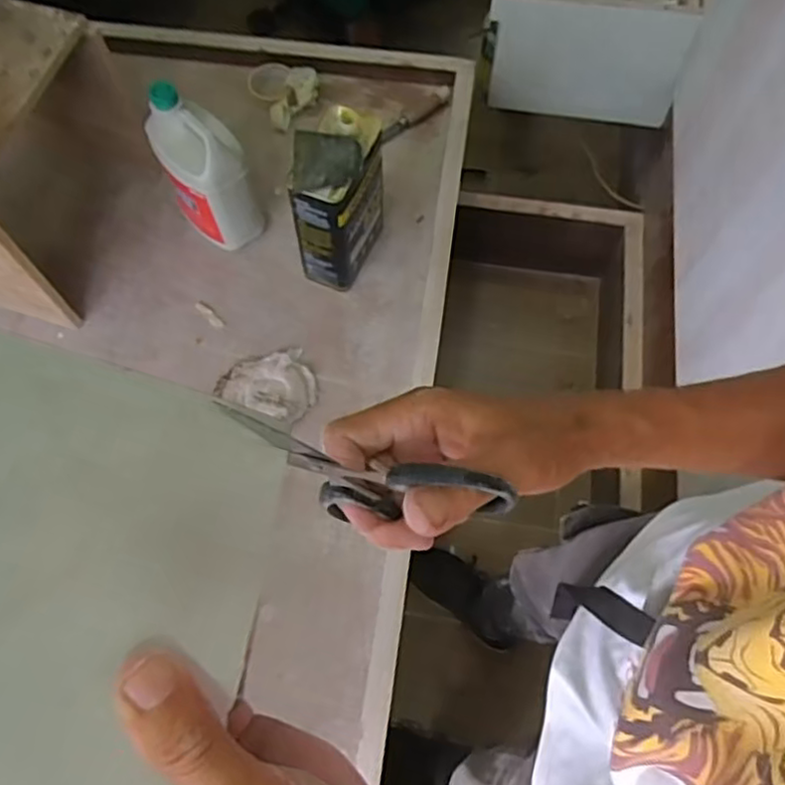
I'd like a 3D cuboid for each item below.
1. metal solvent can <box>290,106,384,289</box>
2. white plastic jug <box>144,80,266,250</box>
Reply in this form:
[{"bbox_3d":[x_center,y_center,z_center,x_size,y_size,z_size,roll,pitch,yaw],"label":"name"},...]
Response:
[{"bbox_3d":[-0.083,-0.288,1.070,0.112,0.250,0.152,10,66,4],"label":"metal solvent can"},{"bbox_3d":[-0.302,-0.352,1.107,0.117,0.231,0.157,-27,69,-12],"label":"white plastic jug"}]

